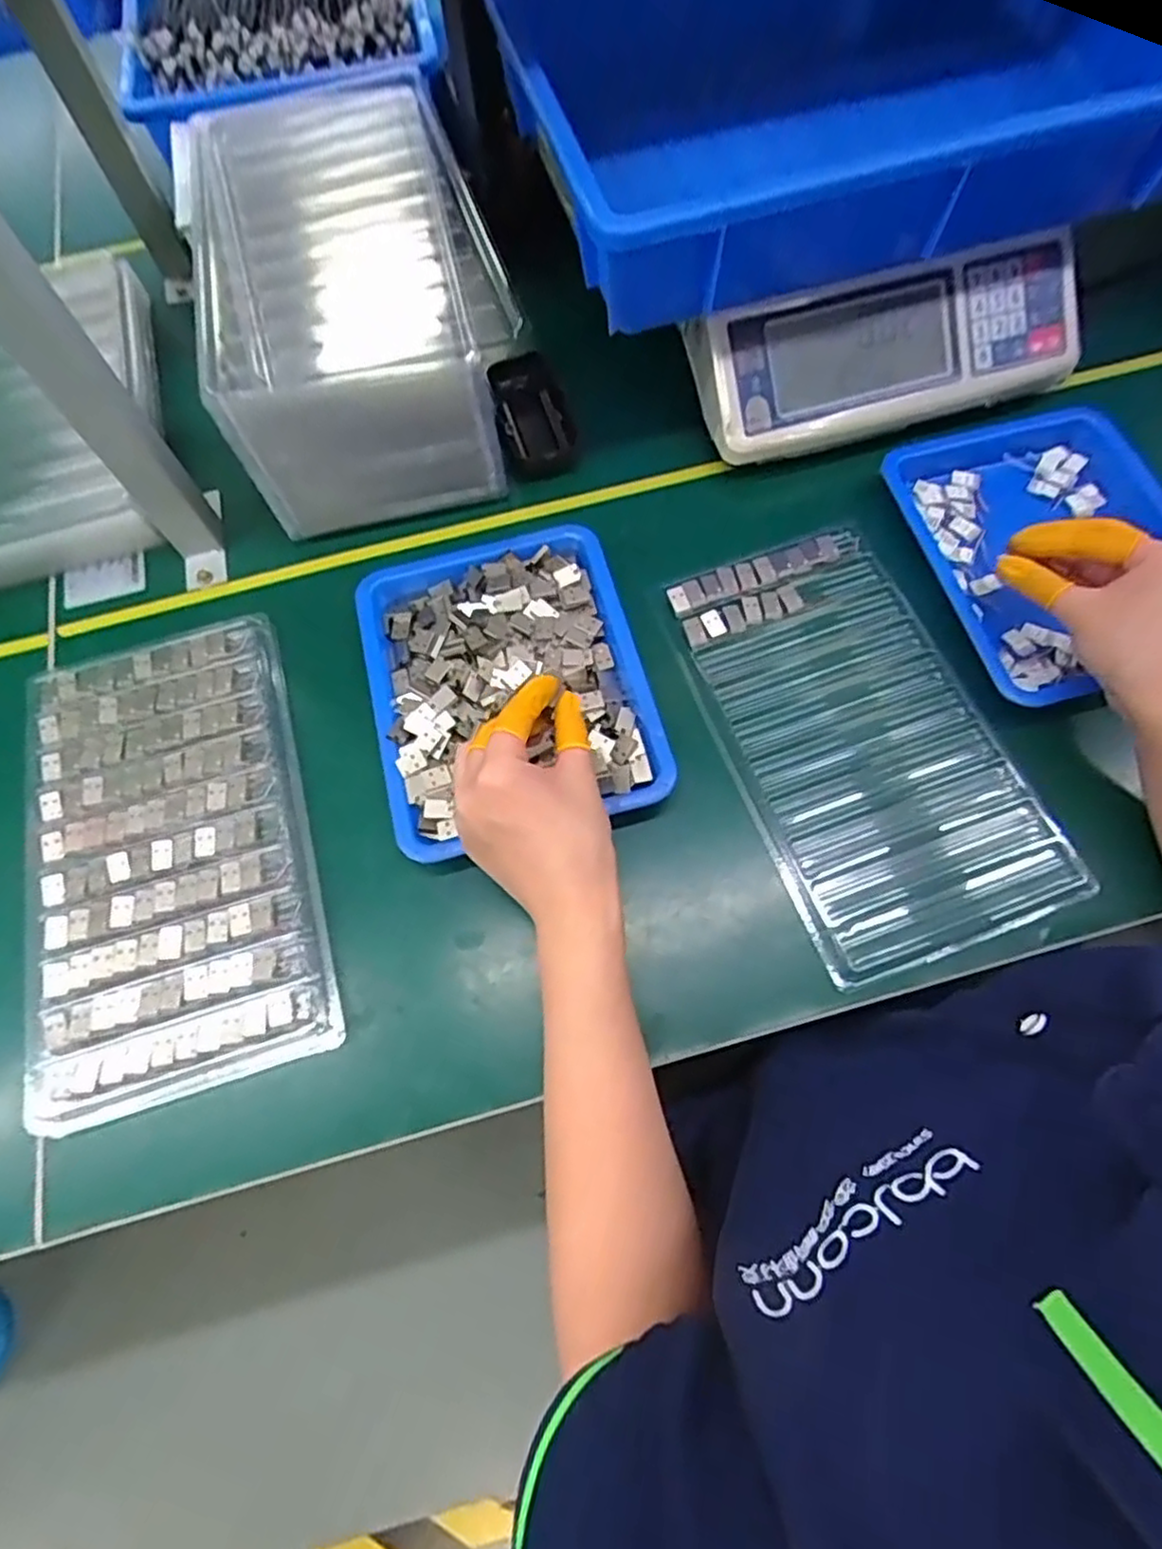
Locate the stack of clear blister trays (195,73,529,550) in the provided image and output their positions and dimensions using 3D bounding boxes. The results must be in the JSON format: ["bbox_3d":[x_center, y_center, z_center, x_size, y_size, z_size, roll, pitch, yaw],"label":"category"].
[{"bbox_3d":[-0.168,-0.361,0.529,0.181,0.109,0.314,-13,68,-2],"label":"stack of clear blister trays"}]

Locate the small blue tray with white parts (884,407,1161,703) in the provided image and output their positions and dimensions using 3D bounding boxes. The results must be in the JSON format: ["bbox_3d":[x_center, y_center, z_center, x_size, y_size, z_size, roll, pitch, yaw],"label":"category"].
[{"bbox_3d":[0.332,-0.156,0.487,0.180,0.025,0.213,-15,68,-3],"label":"small blue tray with white parts"}]

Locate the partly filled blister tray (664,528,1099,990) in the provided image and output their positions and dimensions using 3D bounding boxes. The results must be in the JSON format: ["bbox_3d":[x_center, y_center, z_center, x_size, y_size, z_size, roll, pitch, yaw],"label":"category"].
[{"bbox_3d":[0.172,-0.027,0.455,0.157,0.013,0.284,-21,69,-5],"label":"partly filled blister tray"}]

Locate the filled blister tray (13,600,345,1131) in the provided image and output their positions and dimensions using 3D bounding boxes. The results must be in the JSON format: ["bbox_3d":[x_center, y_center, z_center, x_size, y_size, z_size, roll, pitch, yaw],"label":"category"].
[{"bbox_3d":[-0.257,0.041,0.441,0.161,0.022,0.298,-17,68,-4],"label":"filled blister tray"}]

